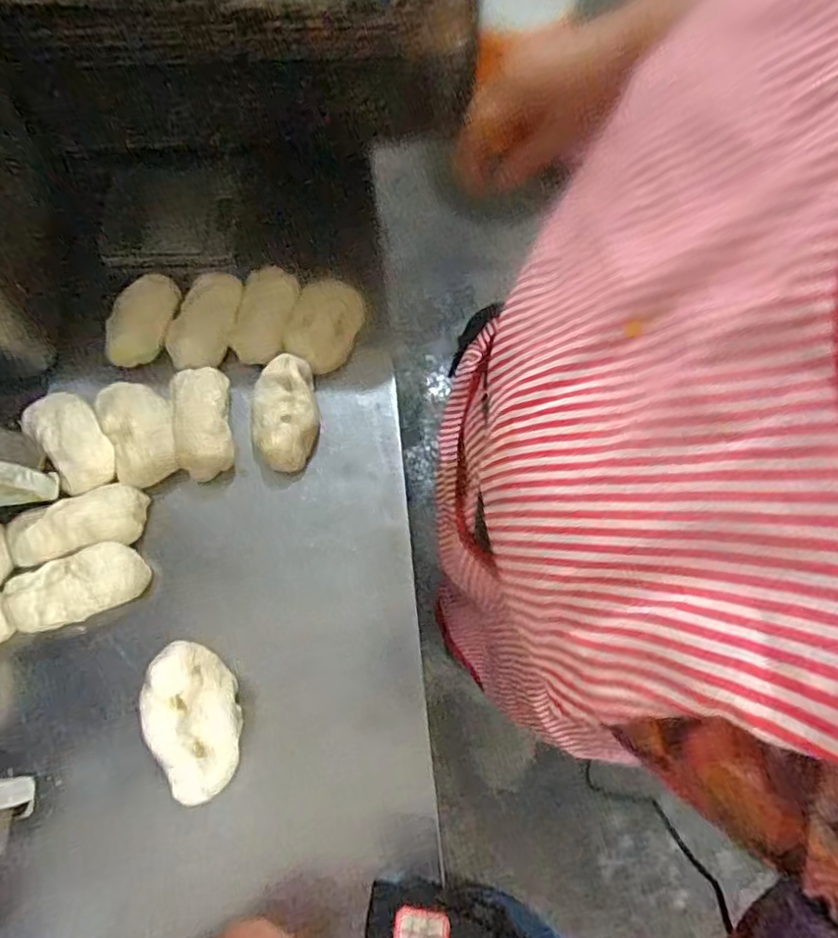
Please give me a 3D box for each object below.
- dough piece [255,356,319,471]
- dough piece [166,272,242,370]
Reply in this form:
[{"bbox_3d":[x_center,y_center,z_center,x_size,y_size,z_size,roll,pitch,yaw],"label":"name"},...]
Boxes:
[{"bbox_3d":[-0.112,-0.050,0.514,0.054,0.041,0.102,-10,70,-4],"label":"dough piece"},{"bbox_3d":[-0.187,-0.130,0.538,0.047,0.027,0.087,22,72,8],"label":"dough piece"}]

